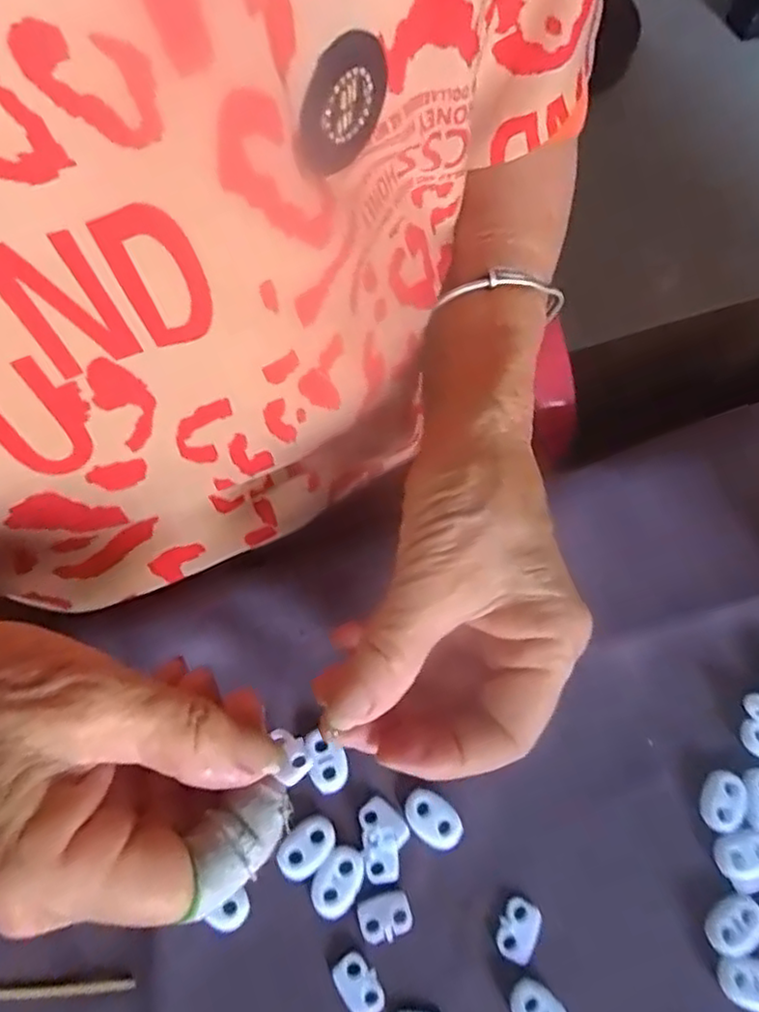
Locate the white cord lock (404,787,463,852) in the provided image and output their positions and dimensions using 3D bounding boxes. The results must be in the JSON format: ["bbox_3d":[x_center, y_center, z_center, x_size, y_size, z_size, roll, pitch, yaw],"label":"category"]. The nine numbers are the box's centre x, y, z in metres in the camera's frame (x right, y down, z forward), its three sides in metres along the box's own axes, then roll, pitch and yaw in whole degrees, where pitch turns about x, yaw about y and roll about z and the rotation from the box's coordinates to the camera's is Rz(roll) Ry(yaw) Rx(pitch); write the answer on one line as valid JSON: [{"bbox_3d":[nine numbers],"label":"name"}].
[{"bbox_3d":[0.020,0.118,0.247,0.024,0.004,0.016,42,71,14],"label":"white cord lock"}]

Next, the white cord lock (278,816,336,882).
[{"bbox_3d":[-0.027,0.125,0.240,0.016,0.004,0.022,41,70,14],"label":"white cord lock"}]

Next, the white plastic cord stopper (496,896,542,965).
[{"bbox_3d":[0.050,0.152,0.236,0.014,0.004,0.019,27,68,9],"label":"white plastic cord stopper"}]

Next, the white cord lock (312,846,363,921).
[{"bbox_3d":[-0.015,0.136,0.237,0.016,0.004,0.022,38,70,13],"label":"white cord lock"}]

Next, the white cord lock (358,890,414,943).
[{"bbox_3d":[0.002,0.146,0.235,0.019,0.004,0.014,-13,68,-9],"label":"white cord lock"}]

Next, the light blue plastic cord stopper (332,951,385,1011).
[{"bbox_3d":[-0.007,0.165,0.226,0.013,0.004,0.020,-29,71,-15],"label":"light blue plastic cord stopper"}]

